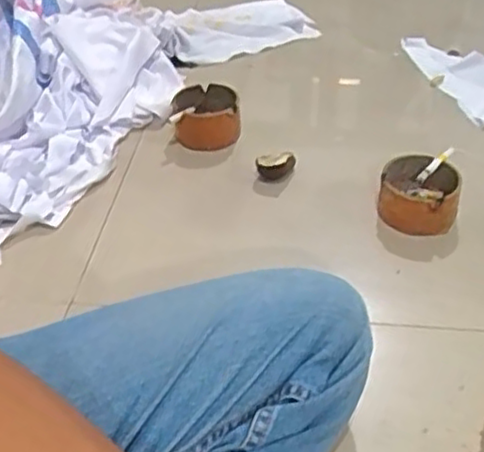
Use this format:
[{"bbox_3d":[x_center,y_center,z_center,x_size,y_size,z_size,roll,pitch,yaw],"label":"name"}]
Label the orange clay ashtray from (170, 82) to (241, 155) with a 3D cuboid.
[{"bbox_3d":[-0.047,-0.138,0.879,0.081,0.053,0.087,-4,39,-2],"label":"orange clay ashtray"}]

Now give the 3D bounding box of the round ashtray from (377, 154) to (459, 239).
[{"bbox_3d":[0.191,-0.033,0.744,0.081,0.051,0.083,9,41,14],"label":"round ashtray"}]

